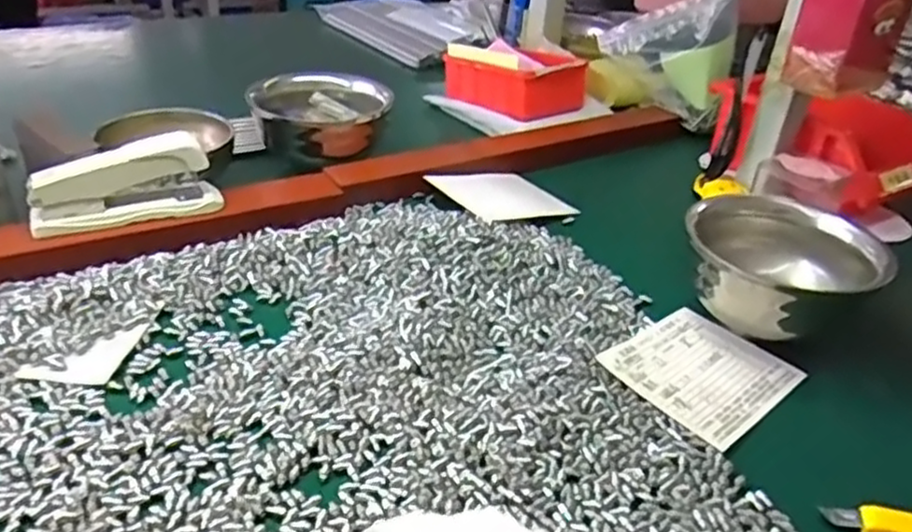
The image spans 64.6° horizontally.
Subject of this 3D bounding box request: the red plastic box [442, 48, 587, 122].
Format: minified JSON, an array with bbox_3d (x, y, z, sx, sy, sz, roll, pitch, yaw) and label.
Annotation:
[{"bbox_3d":[0.065,-0.208,0.793,0.095,0.055,0.142,-18,38,-31],"label":"red plastic box"}]

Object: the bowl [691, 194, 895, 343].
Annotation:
[{"bbox_3d":[0.217,0.007,0.492,0.125,0.070,0.105,13,33,13],"label":"bowl"}]

